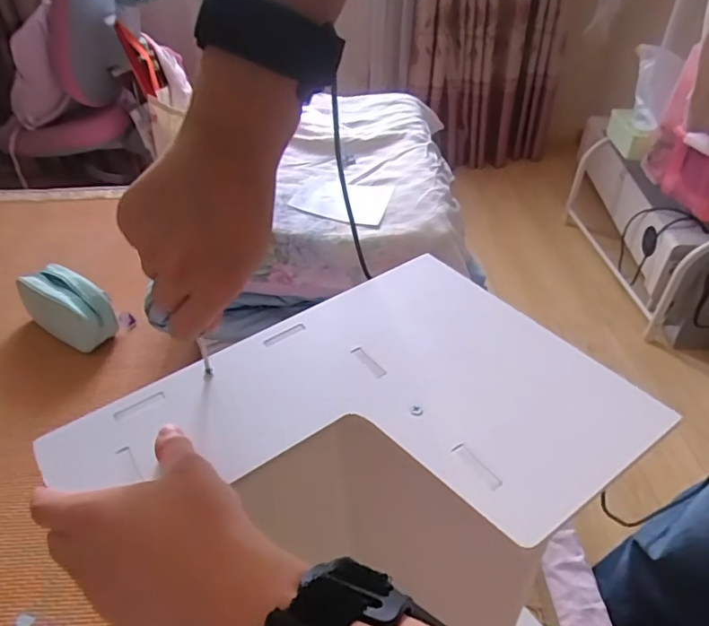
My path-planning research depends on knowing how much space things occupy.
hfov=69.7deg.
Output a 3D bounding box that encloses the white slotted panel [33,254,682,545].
[{"bbox_3d":[-0.001,0.065,0.289,0.286,0.010,0.204,-26,45,-23],"label":"white slotted panel"}]

